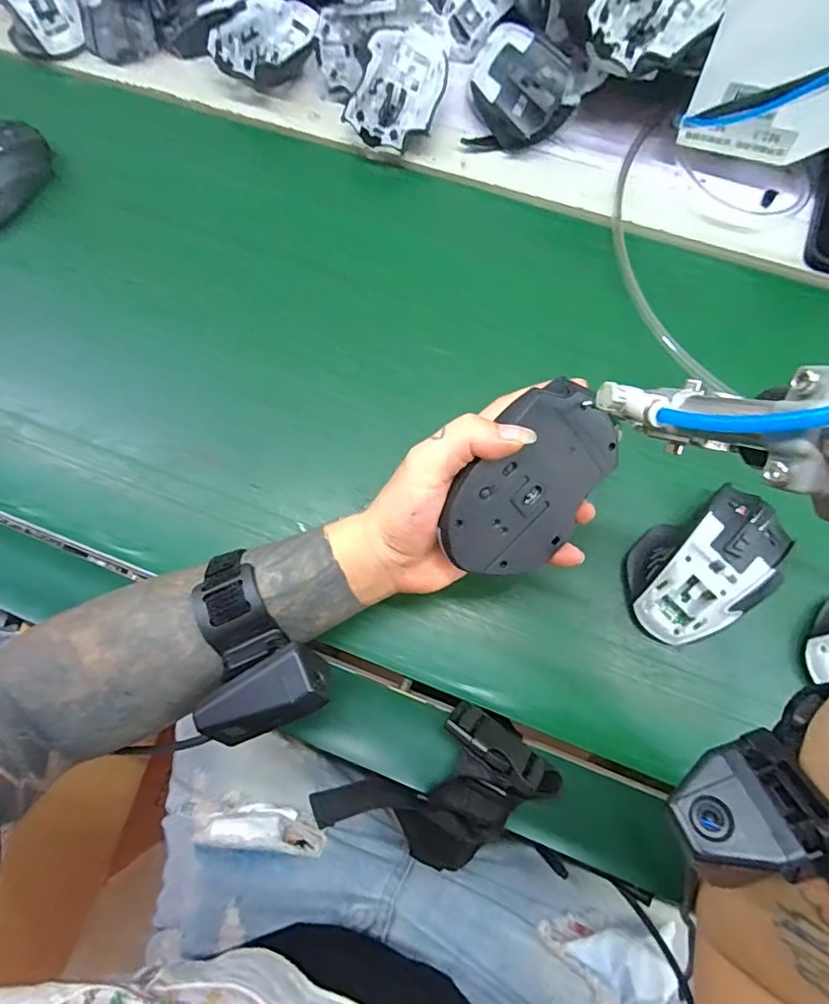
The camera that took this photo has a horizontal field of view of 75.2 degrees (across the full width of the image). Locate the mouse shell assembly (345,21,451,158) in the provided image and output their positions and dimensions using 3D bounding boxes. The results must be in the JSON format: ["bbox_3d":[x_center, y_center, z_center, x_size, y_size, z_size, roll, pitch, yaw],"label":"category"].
[{"bbox_3d":[-0.012,-0.354,0.467,0.069,0.036,0.124,15,75,6],"label":"mouse shell assembly"}]

